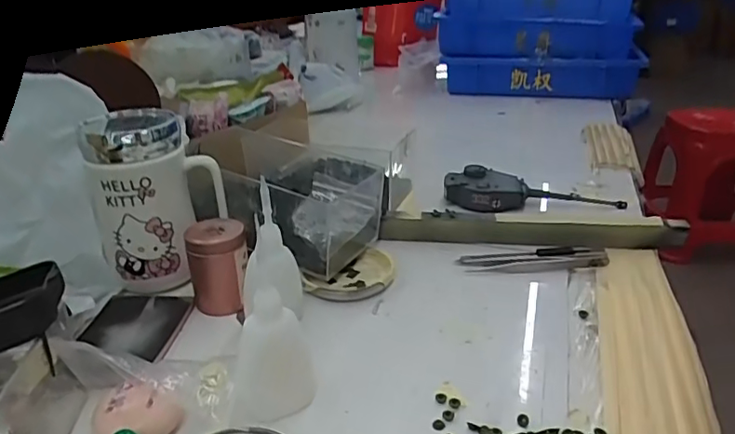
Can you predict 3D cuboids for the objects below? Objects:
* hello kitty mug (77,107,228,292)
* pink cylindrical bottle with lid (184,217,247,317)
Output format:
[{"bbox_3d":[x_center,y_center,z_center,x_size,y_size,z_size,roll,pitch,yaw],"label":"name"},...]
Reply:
[{"bbox_3d":[-0.173,-0.013,0.460,0.064,0.138,0.087,20,32,36],"label":"hello kitty mug"},{"bbox_3d":[-0.116,0.037,0.438,0.044,0.062,0.036,-9,27,-17],"label":"pink cylindrical bottle with lid"}]

